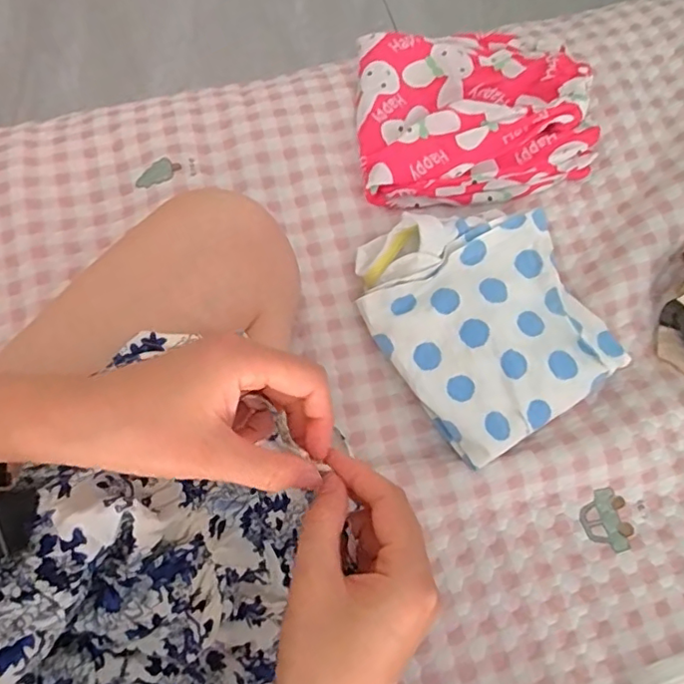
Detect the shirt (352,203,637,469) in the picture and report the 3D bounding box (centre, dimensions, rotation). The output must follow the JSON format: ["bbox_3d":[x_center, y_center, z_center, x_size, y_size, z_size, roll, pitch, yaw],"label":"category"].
[{"bbox_3d":[0.111,-0.024,0.469,0.163,0.045,0.199,-31,76,-11],"label":"shirt"}]

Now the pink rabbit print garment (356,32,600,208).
[{"bbox_3d":[0.116,-0.215,0.523,0.206,0.045,0.181,-4,72,-4],"label":"pink rabbit print garment"}]

